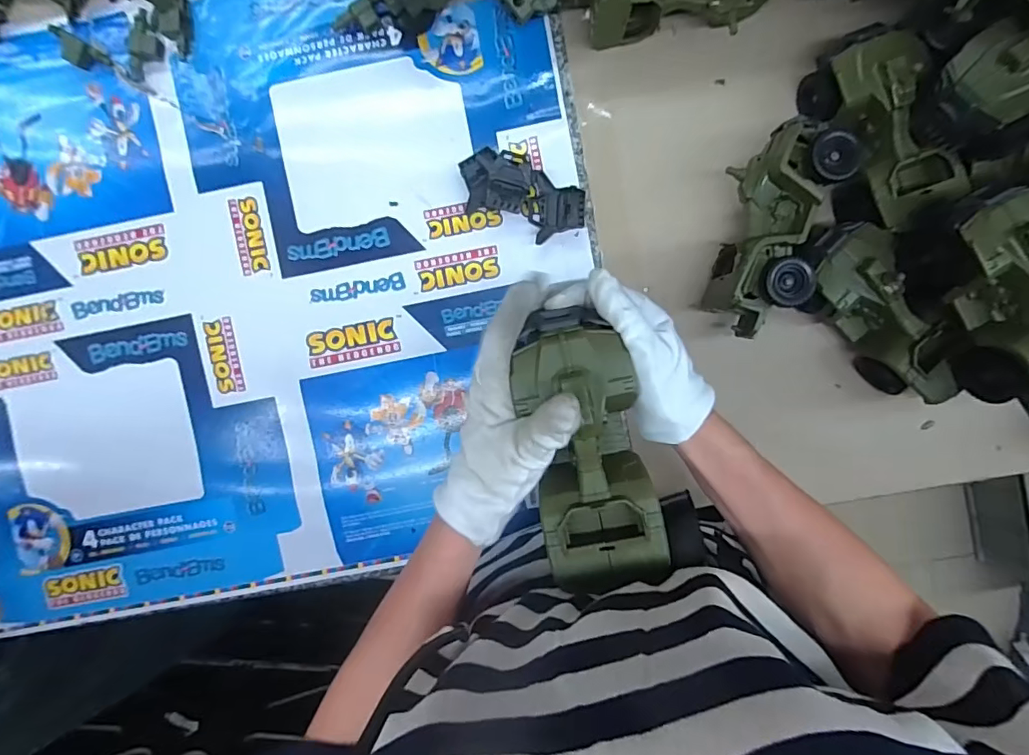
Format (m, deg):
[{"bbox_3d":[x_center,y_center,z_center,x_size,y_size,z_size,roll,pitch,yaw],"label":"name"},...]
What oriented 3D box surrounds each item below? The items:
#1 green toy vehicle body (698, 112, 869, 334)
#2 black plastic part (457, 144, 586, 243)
[{"bbox_3d":[0.235,-0.140,0.475,0.085,0.078,0.199,19,95,1],"label":"green toy vehicle body"},{"bbox_3d":[0.009,-0.184,0.505,0.128,0.030,0.068,24,94,0],"label":"black plastic part"}]

